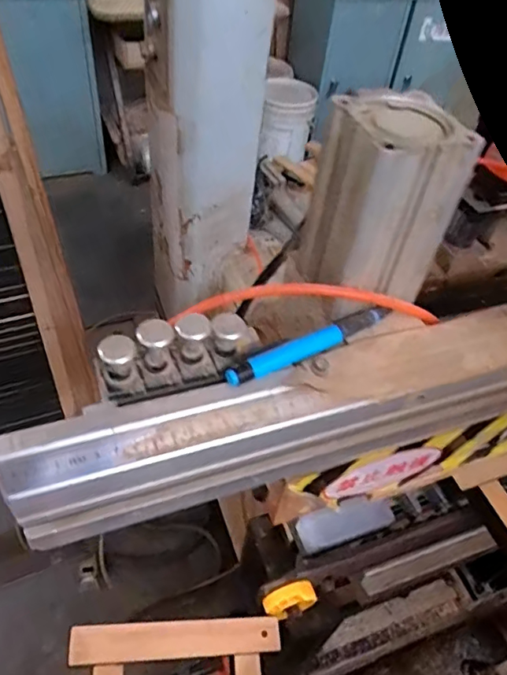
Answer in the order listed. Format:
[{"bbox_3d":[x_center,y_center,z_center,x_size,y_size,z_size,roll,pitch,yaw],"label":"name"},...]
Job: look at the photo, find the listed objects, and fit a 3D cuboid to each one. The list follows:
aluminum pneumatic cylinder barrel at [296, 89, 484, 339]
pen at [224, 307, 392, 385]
[{"bbox_3d":[0.072,-0.076,0.323,0.072,0.120,0.071,-18,52,-22],"label":"aluminum pneumatic cylinder barrel"},{"bbox_3d":[0.037,0.003,0.323,0.122,0.010,0.012,-23,55,-25],"label":"pen"}]

